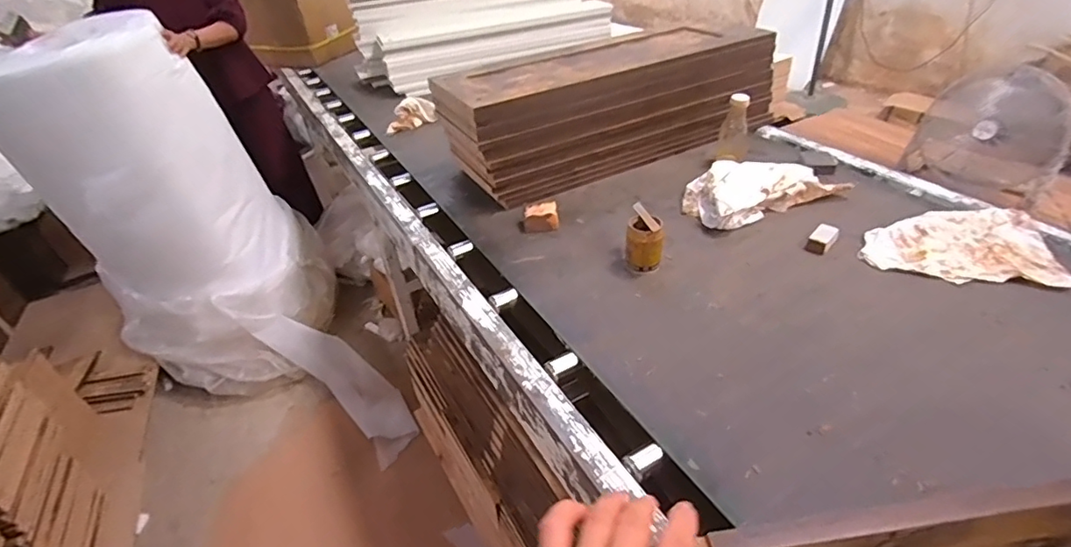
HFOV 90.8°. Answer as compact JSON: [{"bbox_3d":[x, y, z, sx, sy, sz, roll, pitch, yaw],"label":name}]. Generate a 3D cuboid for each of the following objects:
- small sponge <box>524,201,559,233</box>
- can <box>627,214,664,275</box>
[{"bbox_3d":[0.011,-0.121,1.131,0.078,0.039,0.056,-8,37,-1],"label":"small sponge"},{"bbox_3d":[0.202,-0.059,0.979,0.062,0.091,0.075,2,38,12],"label":"can"}]

